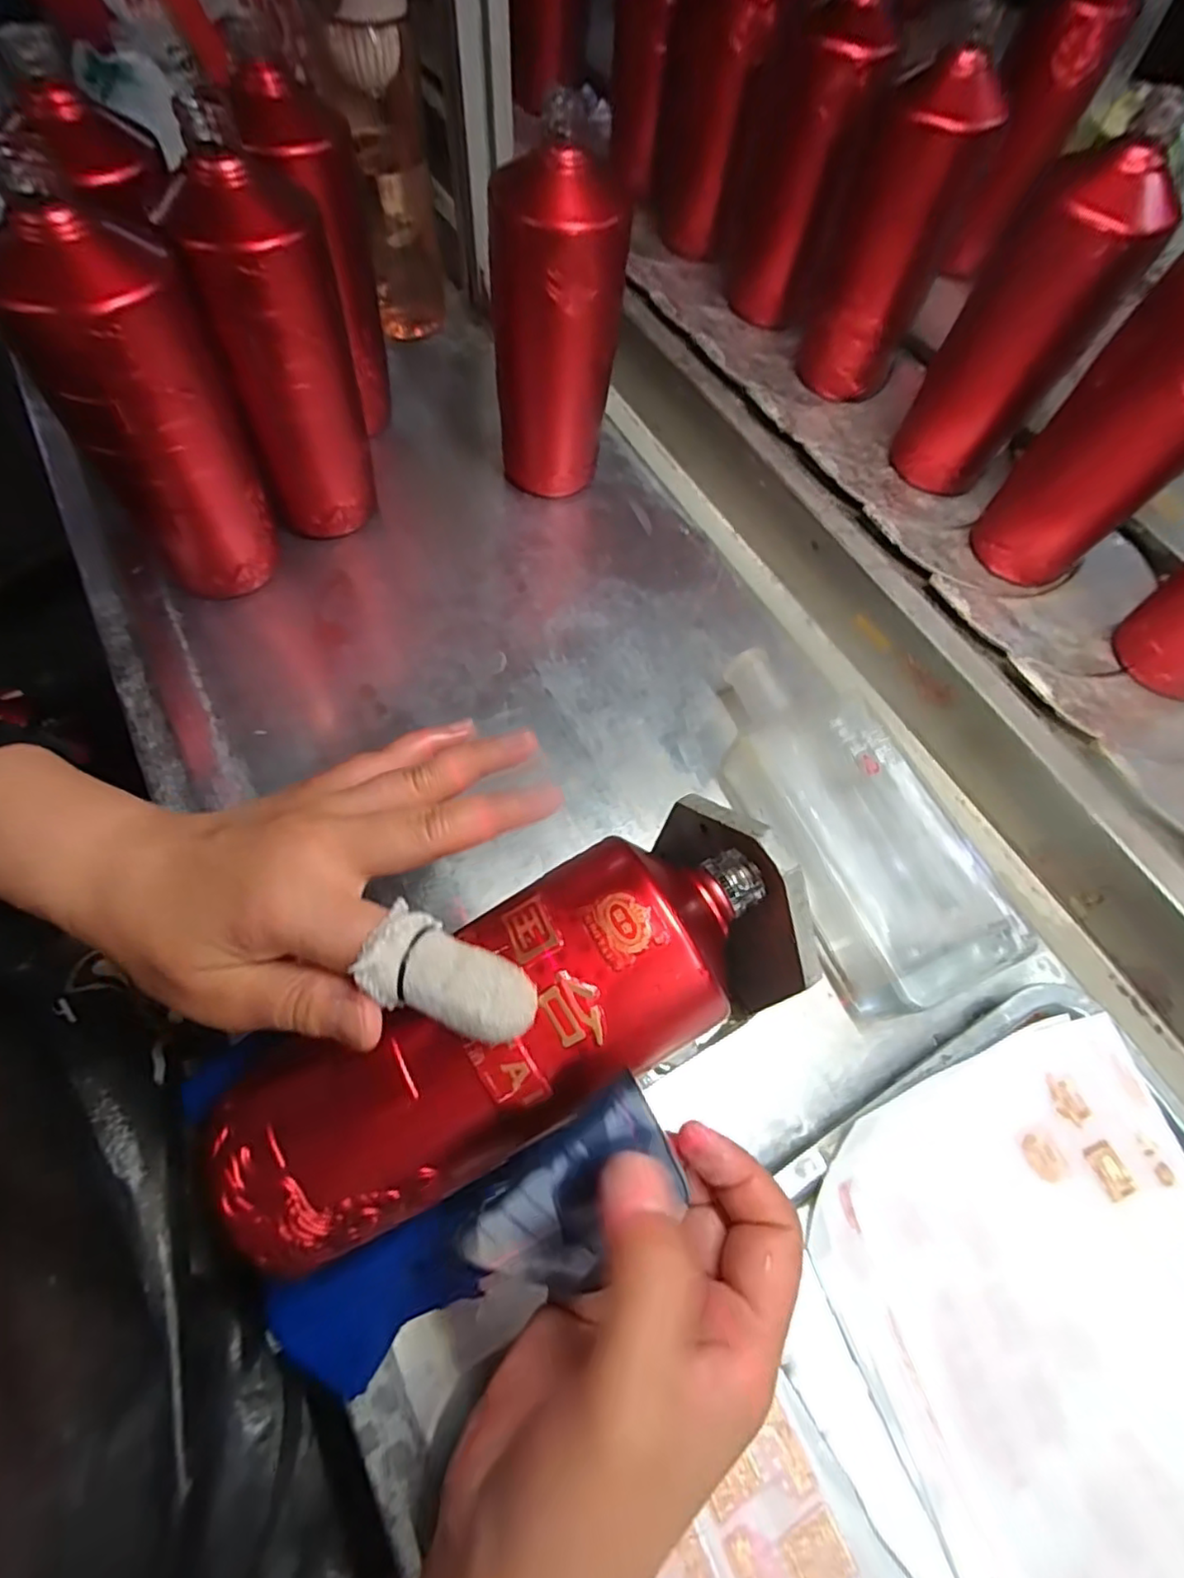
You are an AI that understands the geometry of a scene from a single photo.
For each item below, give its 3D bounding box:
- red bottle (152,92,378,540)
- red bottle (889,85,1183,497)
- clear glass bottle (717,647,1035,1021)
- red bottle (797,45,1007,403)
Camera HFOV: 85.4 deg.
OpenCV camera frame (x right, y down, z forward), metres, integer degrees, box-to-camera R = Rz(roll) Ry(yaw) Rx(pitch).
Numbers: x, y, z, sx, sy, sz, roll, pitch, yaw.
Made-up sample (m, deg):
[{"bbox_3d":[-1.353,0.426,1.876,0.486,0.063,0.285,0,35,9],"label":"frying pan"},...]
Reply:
[{"bbox_3d":[-0.183,-0.252,0.401,0.076,0.210,0.075,-17,67,-11],"label":"red bottle"},{"bbox_3d":[0.293,-0.308,0.444,0.081,0.199,0.064,35,68,13],"label":"red bottle"},{"bbox_3d":[0.143,0.014,0.381,0.105,0.050,0.223,-20,67,-12],"label":"clear glass bottle"},{"bbox_3d":[0.231,-0.418,0.502,0.083,0.186,0.071,21,65,7],"label":"red bottle"}]

